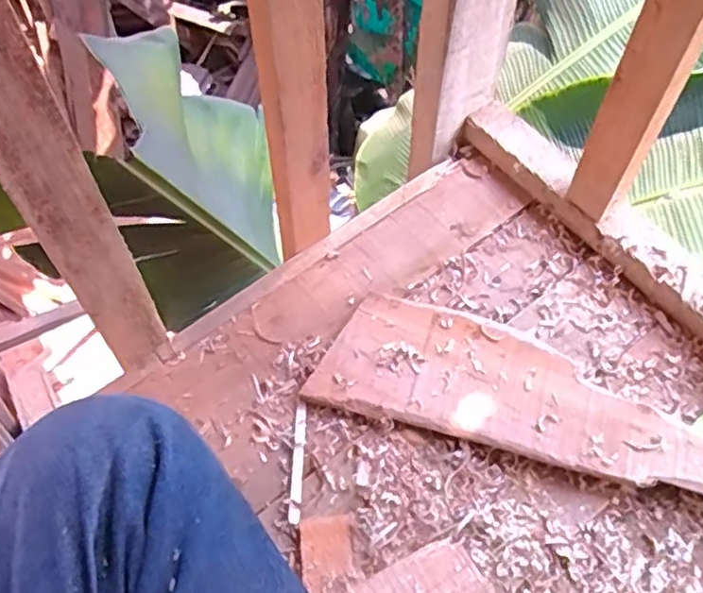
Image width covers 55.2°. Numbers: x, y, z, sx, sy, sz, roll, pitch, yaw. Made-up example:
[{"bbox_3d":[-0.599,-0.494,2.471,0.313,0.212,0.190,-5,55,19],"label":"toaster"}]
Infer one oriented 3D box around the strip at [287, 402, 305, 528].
[{"bbox_3d":[-0.047,0.141,0.580,0.009,0.006,0.106,0,57,1],"label":"strip"}]

